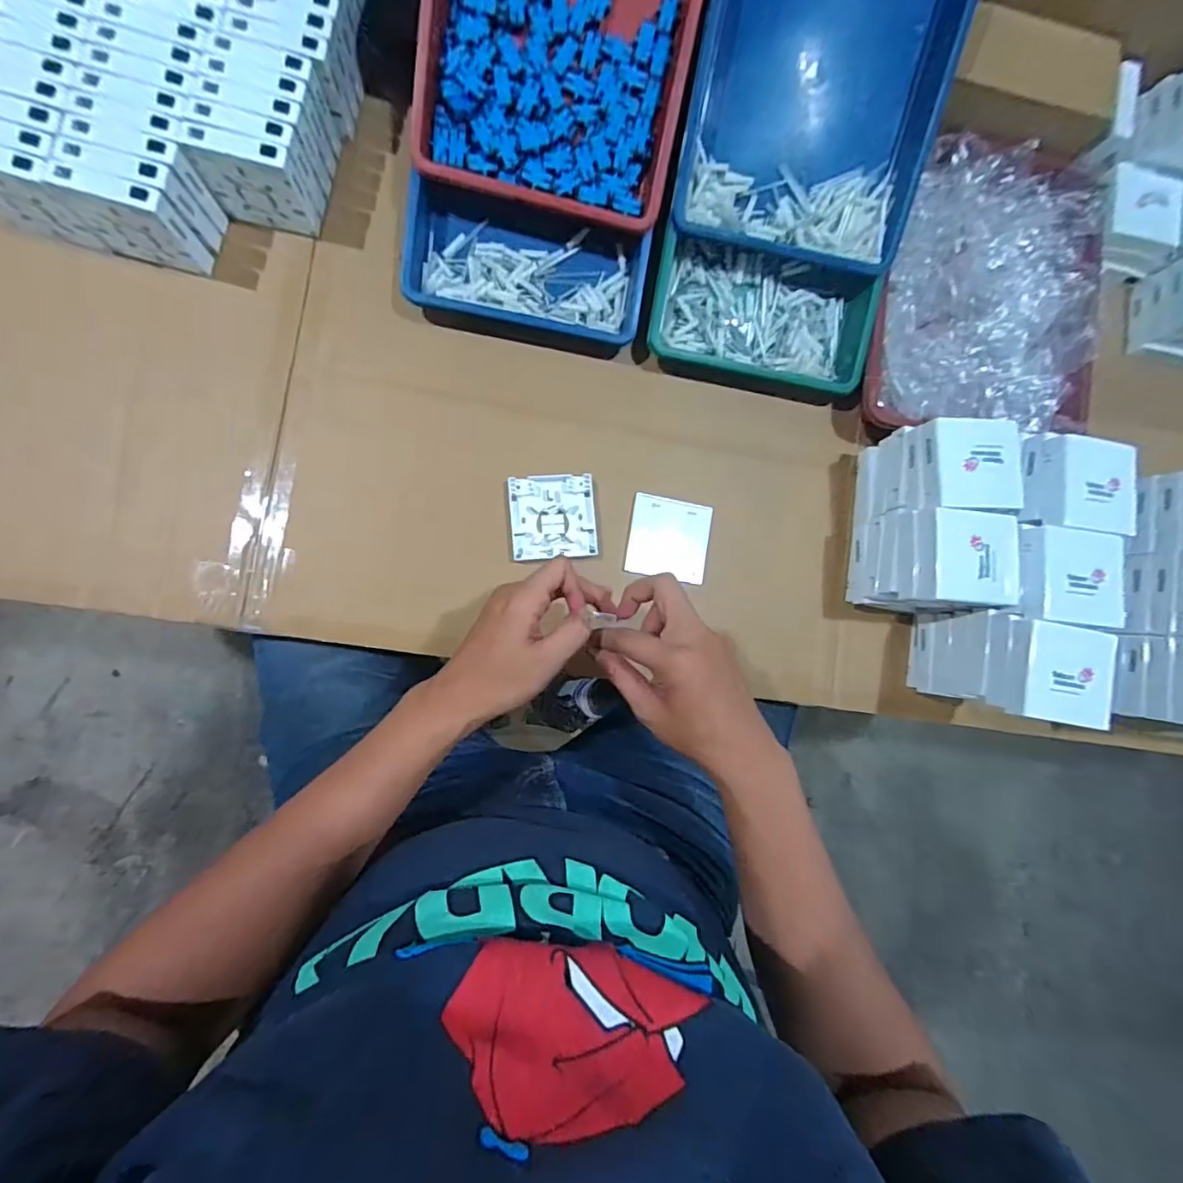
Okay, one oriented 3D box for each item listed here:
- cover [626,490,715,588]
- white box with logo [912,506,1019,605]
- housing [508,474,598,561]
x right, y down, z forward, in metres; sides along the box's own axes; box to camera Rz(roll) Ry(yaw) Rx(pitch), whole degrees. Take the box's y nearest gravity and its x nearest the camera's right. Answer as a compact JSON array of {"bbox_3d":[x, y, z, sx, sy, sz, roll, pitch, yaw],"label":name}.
[{"bbox_3d":[0.084,-0.057,0.573,0.086,0.009,0.085,10,86,-8],"label":"cover"},{"bbox_3d":[0.347,-0.033,0.490,0.089,0.023,0.085,4,86,-8],"label":"white box with logo"},{"bbox_3d":[-0.040,-0.078,0.552,0.087,0.011,0.086,-4,88,-8],"label":"housing"}]

